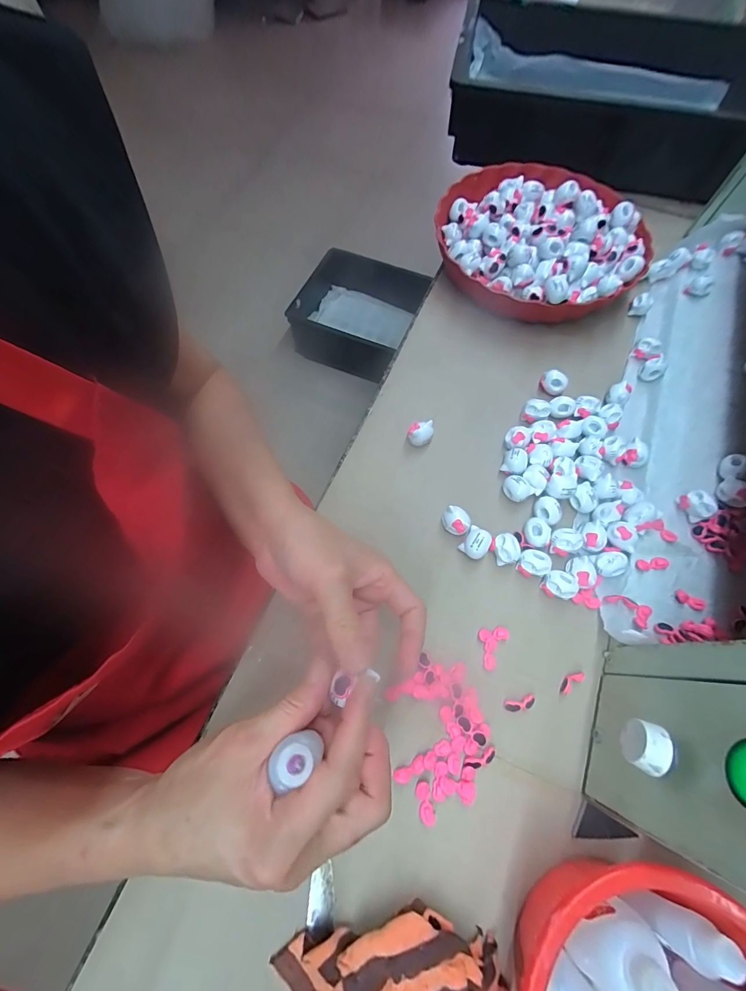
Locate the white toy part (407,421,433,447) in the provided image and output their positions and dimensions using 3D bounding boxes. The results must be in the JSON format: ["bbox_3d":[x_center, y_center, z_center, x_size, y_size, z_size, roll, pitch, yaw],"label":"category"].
[{"bbox_3d":[0.046,-0.060,0.368,0.024,0.020,0.016,1,67,-1],"label":"white toy part"}]

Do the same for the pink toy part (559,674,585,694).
[{"bbox_3d":[0.154,0.144,0.292,0.022,0.006,0.008,-33,71,-14],"label":"pink toy part"}]

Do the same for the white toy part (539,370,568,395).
[{"bbox_3d":[0.188,-0.118,0.393,0.026,0.020,0.015,35,70,13],"label":"white toy part"}]

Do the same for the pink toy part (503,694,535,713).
[{"bbox_3d":[0.112,0.158,0.285,0.024,0.005,0.009,-12,67,-6],"label":"pink toy part"}]

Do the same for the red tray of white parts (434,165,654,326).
[{"bbox_3d":[0.203,-0.312,0.445,0.238,0.074,0.248,40,72,15],"label":"red tray of white parts"}]

